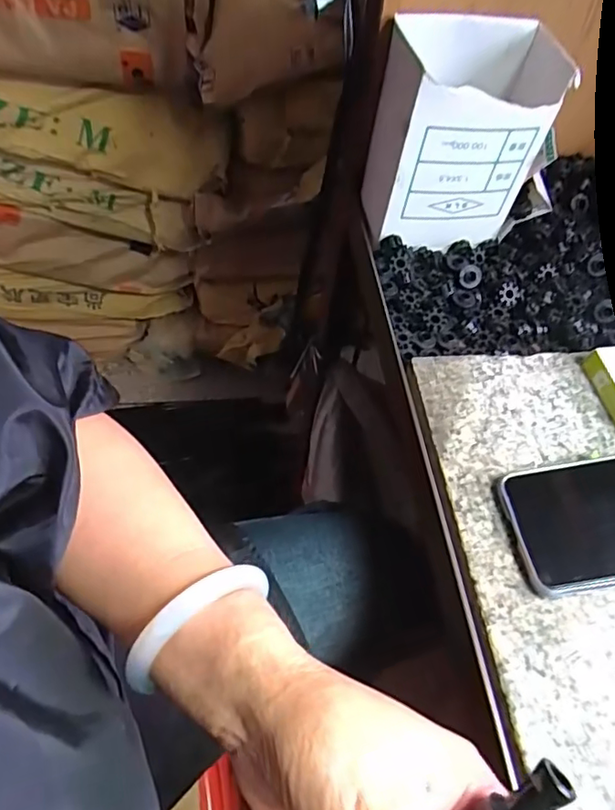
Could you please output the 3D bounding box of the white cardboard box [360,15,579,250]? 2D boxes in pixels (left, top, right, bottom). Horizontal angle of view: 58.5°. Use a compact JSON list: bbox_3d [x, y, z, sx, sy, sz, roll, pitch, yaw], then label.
[{"bbox_3d":[0.122,-0.219,0.456,0.117,0.147,0.083,-4,56,-8],"label":"white cardboard box"}]

